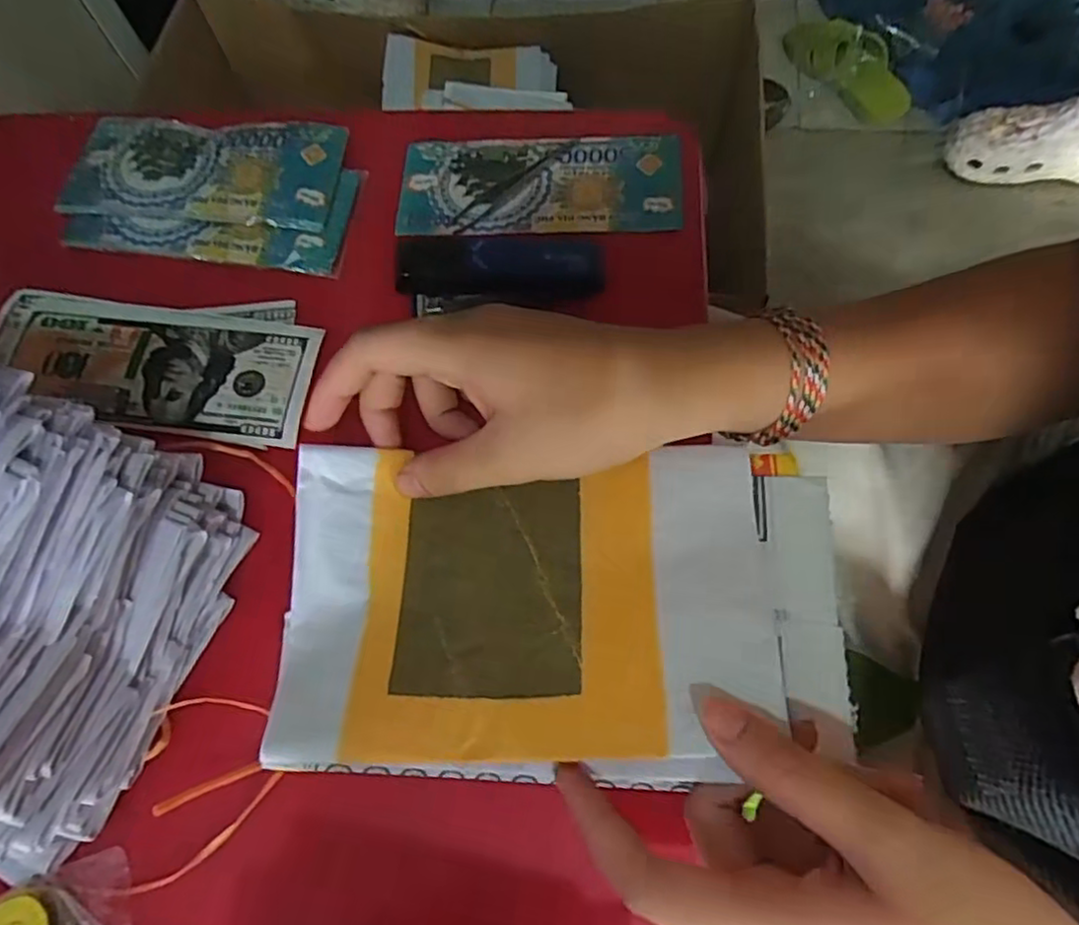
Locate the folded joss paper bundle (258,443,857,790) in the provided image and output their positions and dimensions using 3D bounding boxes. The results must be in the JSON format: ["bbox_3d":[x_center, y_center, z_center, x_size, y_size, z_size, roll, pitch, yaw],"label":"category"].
[{"bbox_3d":[0.008,0.053,0.257,0.212,0.023,0.120,-2,67,3],"label":"folded joss paper bundle"}]

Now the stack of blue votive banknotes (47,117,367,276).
[{"bbox_3d":[-0.175,-0.146,0.351,0.152,0.010,0.083,6,69,7],"label":"stack of blue votive banknotes"}]

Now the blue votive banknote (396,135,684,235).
[{"bbox_3d":[0.000,-0.144,0.345,0.143,0.004,0.060,0,71,5],"label":"blue votive banknote"}]

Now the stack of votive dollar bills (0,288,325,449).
[{"bbox_3d":[-0.185,-0.050,0.318,0.157,0.012,0.076,4,69,6],"label":"stack of votive dollar bills"}]

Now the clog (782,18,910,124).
[{"bbox_3d":[0.454,-0.593,0.995,0.077,0.088,0.223,-38,70,-11],"label":"clog"}]

